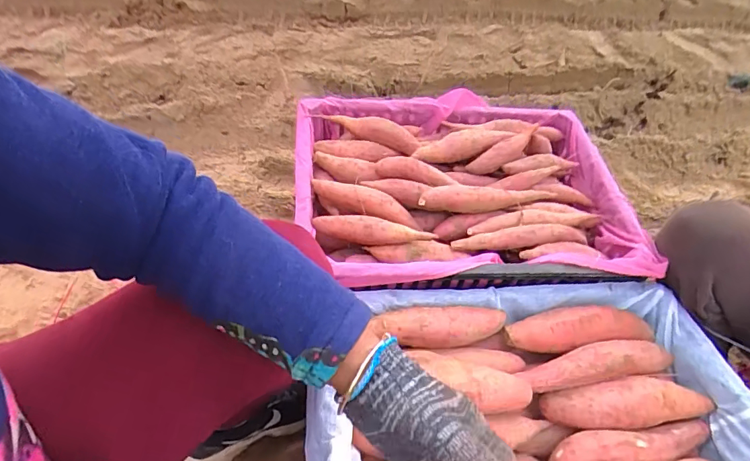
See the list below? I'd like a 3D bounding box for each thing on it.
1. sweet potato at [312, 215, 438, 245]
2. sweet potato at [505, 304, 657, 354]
[{"bbox_3d":[-0.002,0.000,0.611,0.160,0.045,0.035,4,51,-1],"label":"sweet potato"},{"bbox_3d":[0.278,0.132,0.602,0.211,0.048,0.062,-6,52,-8],"label":"sweet potato"}]

